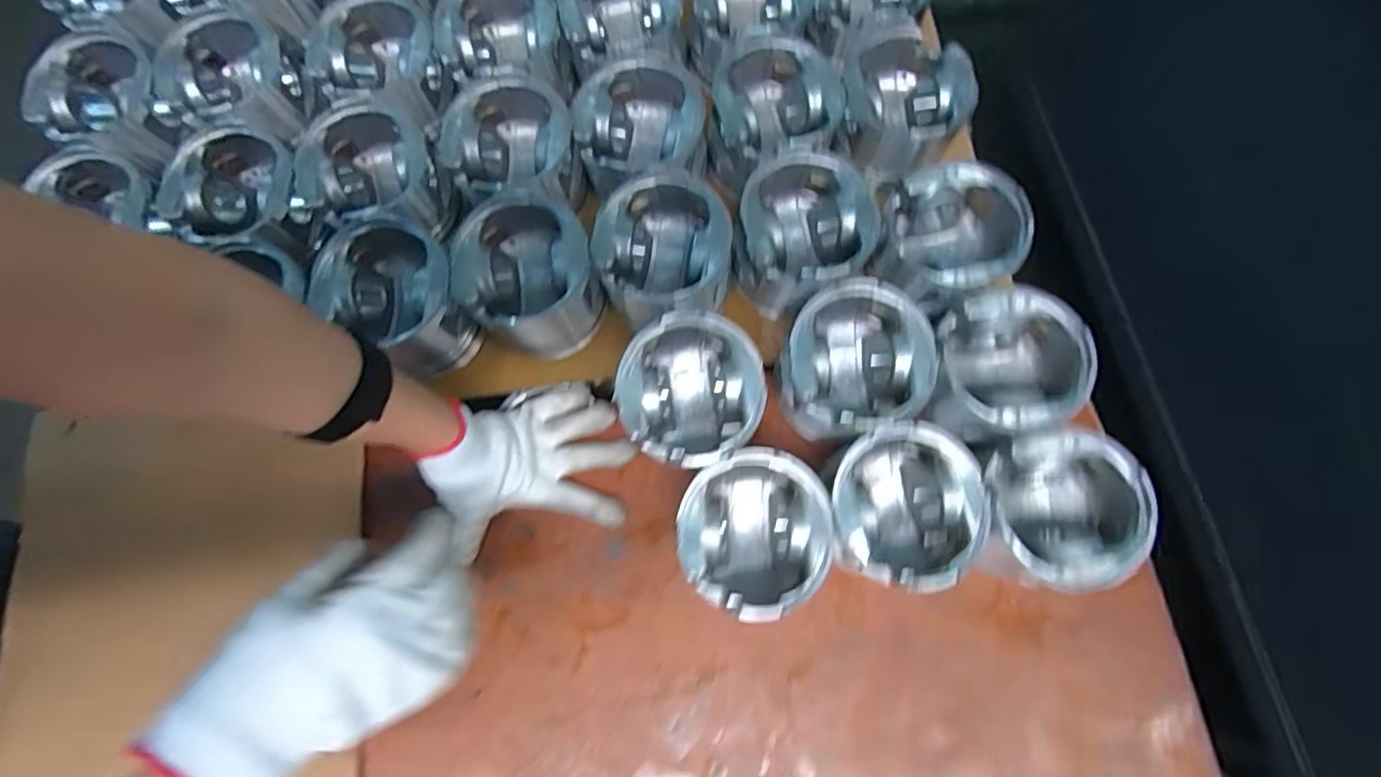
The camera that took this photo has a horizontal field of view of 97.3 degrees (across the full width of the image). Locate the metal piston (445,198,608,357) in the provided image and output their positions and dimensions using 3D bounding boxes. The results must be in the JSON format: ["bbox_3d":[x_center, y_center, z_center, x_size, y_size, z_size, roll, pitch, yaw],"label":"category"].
[{"bbox_3d":[-0.134,-0.088,0.517,0.109,0.104,0.109,0,77,1],"label":"metal piston"}]

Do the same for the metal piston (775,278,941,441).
[{"bbox_3d":[0.128,-0.016,0.488,0.103,0.084,0.110,0,77,1],"label":"metal piston"}]

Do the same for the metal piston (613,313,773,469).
[{"bbox_3d":[0.001,0.007,0.484,0.104,0.090,0.109,0,77,1],"label":"metal piston"}]

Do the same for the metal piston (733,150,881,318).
[{"bbox_3d":[0.092,-0.125,0.508,0.111,0.079,0.102,0,77,1],"label":"metal piston"}]

